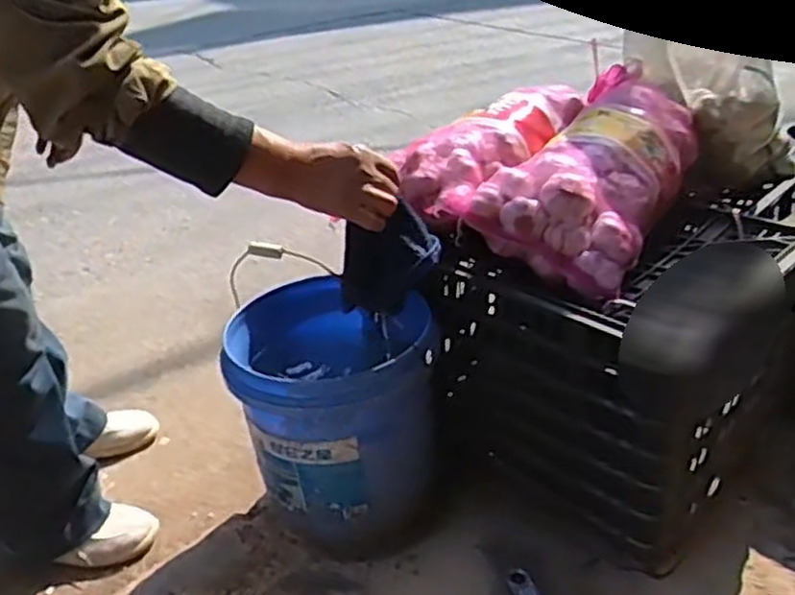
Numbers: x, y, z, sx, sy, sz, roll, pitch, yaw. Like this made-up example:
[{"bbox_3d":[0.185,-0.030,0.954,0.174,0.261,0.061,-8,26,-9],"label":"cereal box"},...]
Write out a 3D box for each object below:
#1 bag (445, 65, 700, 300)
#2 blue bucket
[{"bbox_3d":[0.276,-0.179,1.026,0.201,0.135,0.462,16,34,28],"label":"bag"},{"bbox_3d":[-0.084,0.149,0.983,0.238,0.284,0.258,-3,28,2],"label":"blue bucket"}]

